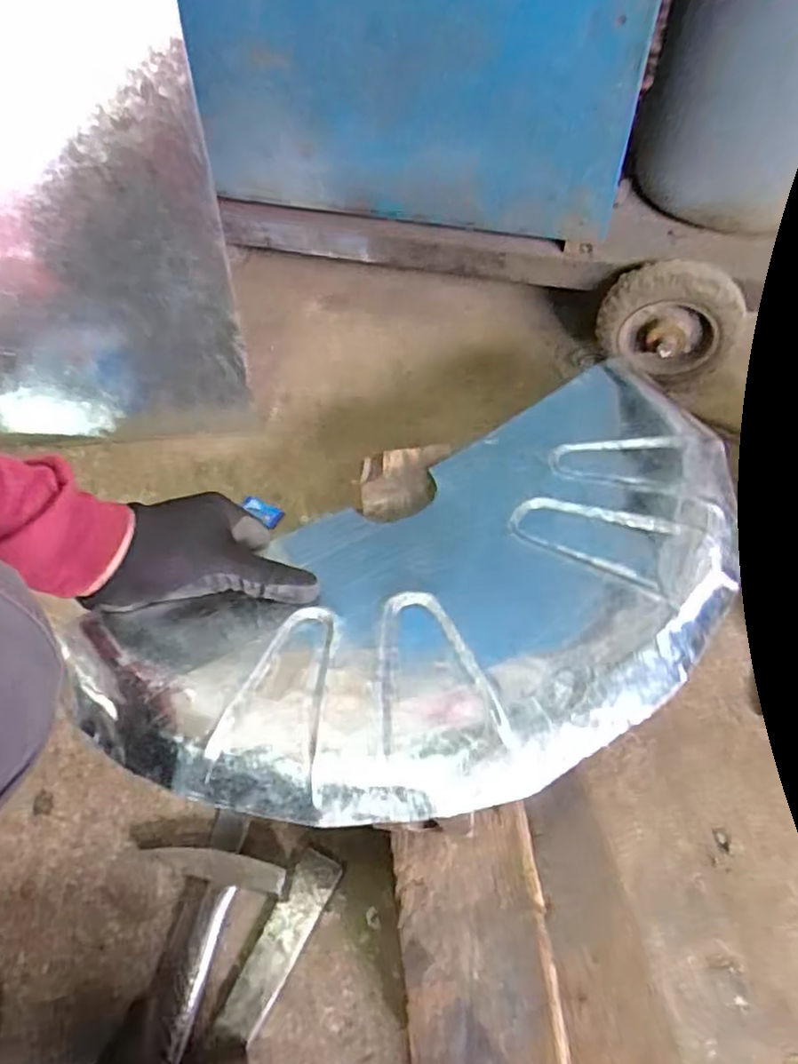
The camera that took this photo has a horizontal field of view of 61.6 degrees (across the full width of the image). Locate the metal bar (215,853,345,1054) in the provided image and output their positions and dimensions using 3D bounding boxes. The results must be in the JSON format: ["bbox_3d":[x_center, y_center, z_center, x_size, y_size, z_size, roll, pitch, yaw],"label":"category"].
[{"bbox_3d":[-0.085,0.296,0.483,0.031,0.012,0.123,23,61,18],"label":"metal bar"}]

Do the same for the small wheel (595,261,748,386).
[{"bbox_3d":[0.277,-0.210,0.697,0.138,0.130,0.044,16,59,14],"label":"small wheel"}]

